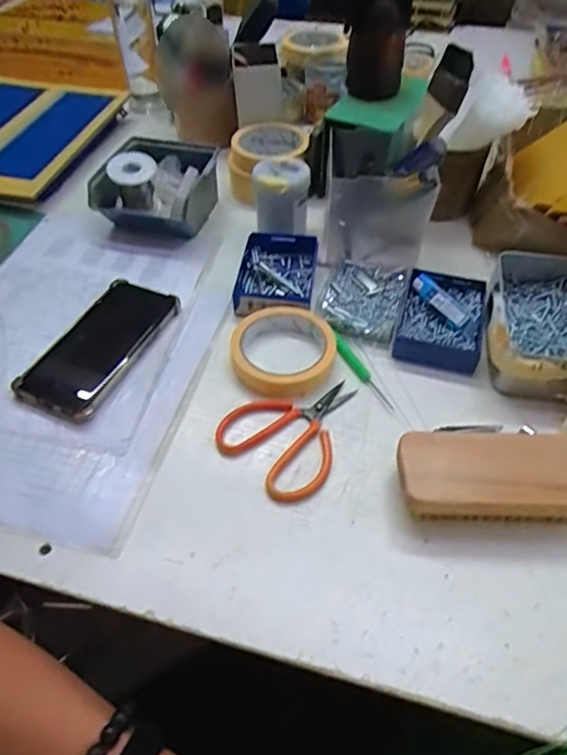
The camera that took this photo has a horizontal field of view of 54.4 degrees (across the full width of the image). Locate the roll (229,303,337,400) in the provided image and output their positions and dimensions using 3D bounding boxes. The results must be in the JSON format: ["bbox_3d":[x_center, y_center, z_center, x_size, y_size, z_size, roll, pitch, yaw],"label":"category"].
[{"bbox_3d":[0.000,-0.028,0.508,0.093,0.018,0.110,3,49,3],"label":"roll"}]

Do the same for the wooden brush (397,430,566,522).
[{"bbox_3d":[0.154,0.071,0.404,0.140,0.034,0.069,0,49,1],"label":"wooden brush"}]

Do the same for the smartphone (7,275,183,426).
[{"bbox_3d":[-0.175,-0.033,0.529,0.082,0.011,0.165,18,51,16],"label":"smartphone"}]

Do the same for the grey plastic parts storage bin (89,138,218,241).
[{"bbox_3d":[-0.146,-0.232,0.660,0.128,0.074,0.139,18,51,16],"label":"grey plastic parts storage bin"}]

